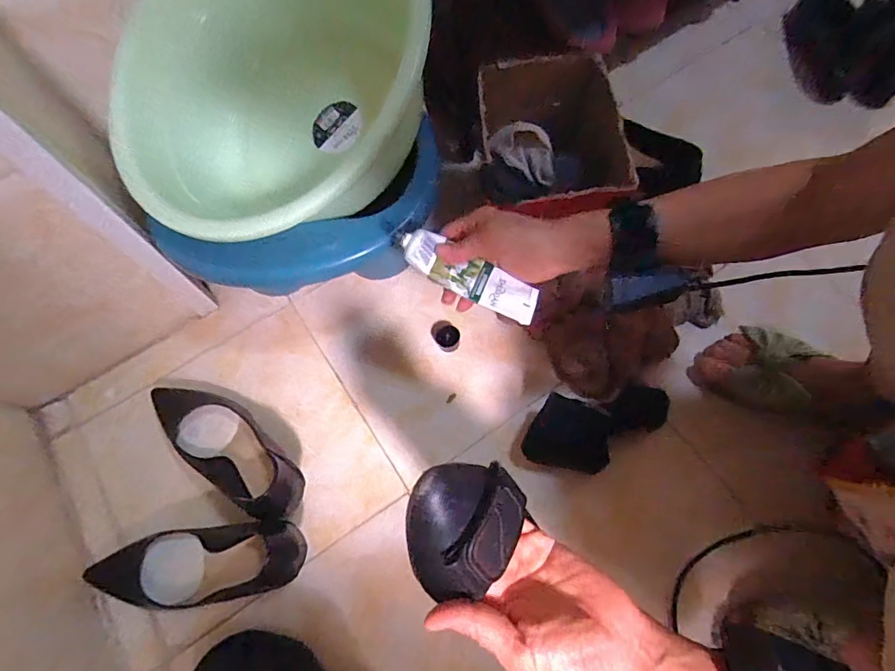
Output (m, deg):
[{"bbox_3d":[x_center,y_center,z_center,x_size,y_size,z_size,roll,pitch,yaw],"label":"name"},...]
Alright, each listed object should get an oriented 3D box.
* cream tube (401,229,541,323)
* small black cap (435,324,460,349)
[{"bbox_3d":[0.021,-0.055,0.438,0.136,0.014,0.042,25,70,-10],"label":"cream tube"},{"bbox_3d":[0.000,0.002,0.604,0.028,0.017,0.031,-40,72,-13],"label":"small black cap"}]

